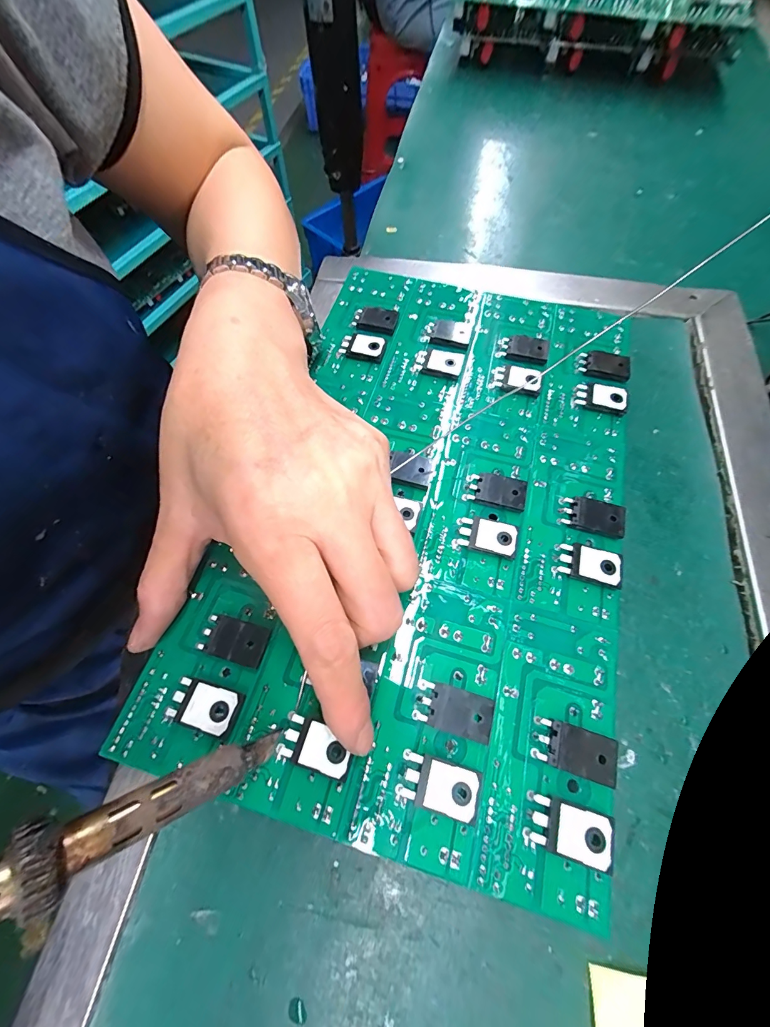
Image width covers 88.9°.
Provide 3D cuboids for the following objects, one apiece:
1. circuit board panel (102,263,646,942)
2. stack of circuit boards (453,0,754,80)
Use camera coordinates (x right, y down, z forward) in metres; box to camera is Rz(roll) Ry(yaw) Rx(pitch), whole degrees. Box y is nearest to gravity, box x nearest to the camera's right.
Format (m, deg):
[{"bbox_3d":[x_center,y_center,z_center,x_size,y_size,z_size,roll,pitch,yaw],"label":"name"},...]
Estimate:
[{"bbox_3d":[0.024,-0.014,0.185,0.171,0.011,0.278,15,66,8],"label":"circuit board panel"},{"bbox_3d":[0.240,-0.559,0.443,0.290,0.063,0.190,28,68,13],"label":"stack of circuit boards"}]

